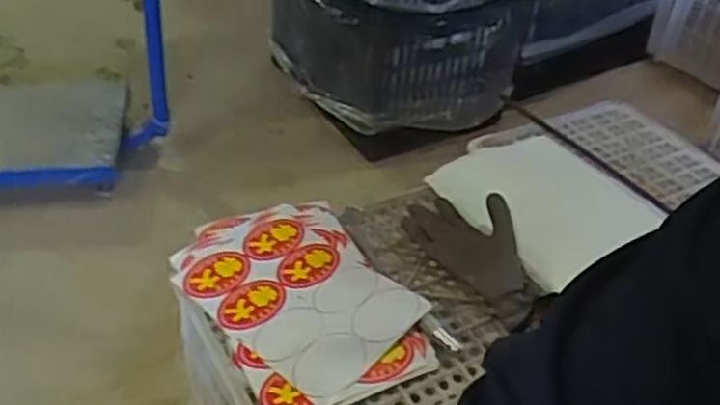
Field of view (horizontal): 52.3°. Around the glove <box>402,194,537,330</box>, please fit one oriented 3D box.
[{"bbox_3d":[0.150,0.048,0.913,0.122,0.048,0.205,-22,45,-30],"label":"glove"}]

